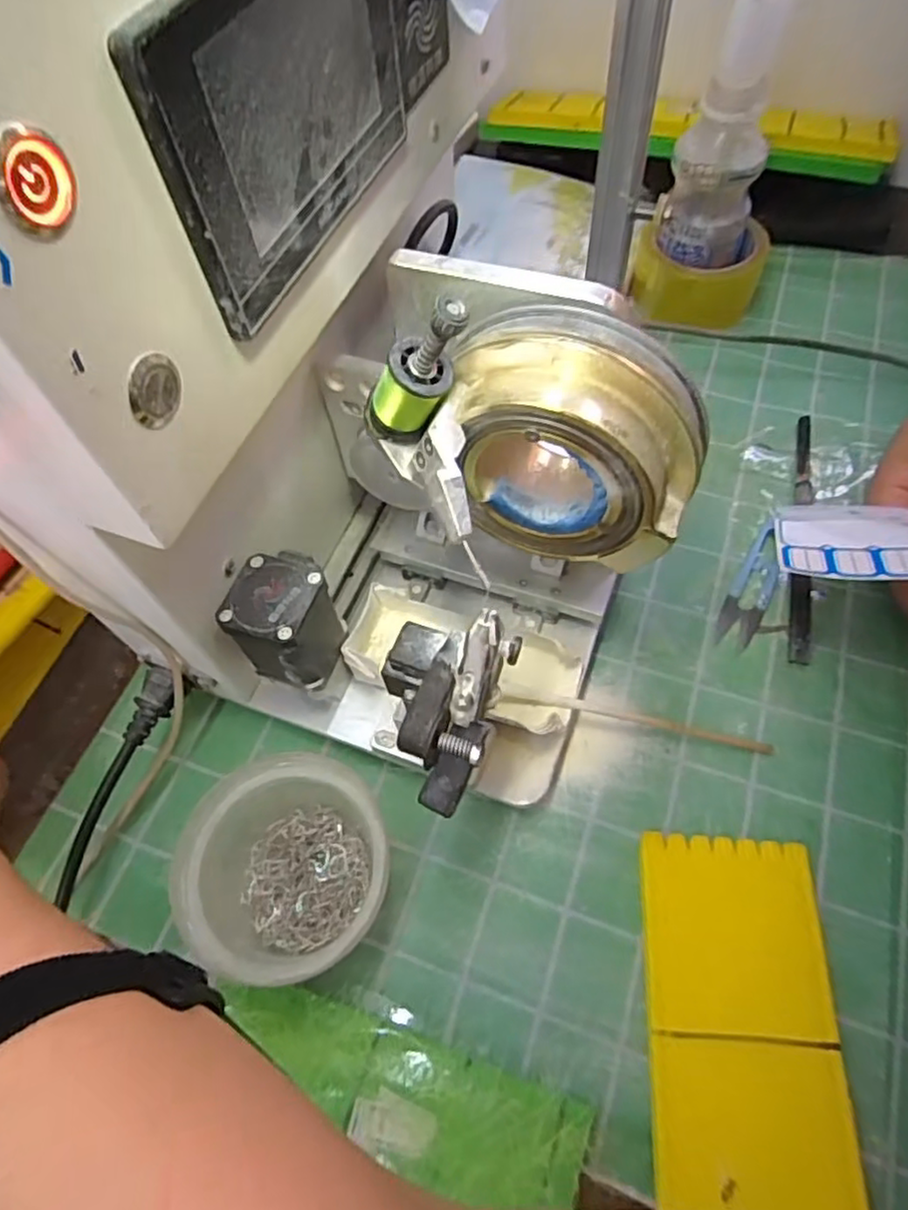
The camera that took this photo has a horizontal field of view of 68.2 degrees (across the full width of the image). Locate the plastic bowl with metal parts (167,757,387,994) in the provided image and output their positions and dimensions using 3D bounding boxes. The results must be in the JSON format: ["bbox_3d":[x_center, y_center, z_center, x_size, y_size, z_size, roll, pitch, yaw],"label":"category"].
[{"bbox_3d":[-0.080,0.130,0.331,0.097,0.049,0.096,-2,60,3],"label":"plastic bowl with metal parts"}]

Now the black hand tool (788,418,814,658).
[{"bbox_3d":[0.227,-0.050,0.437,0.011,0.007,0.196,12,61,10],"label":"black hand tool"}]

